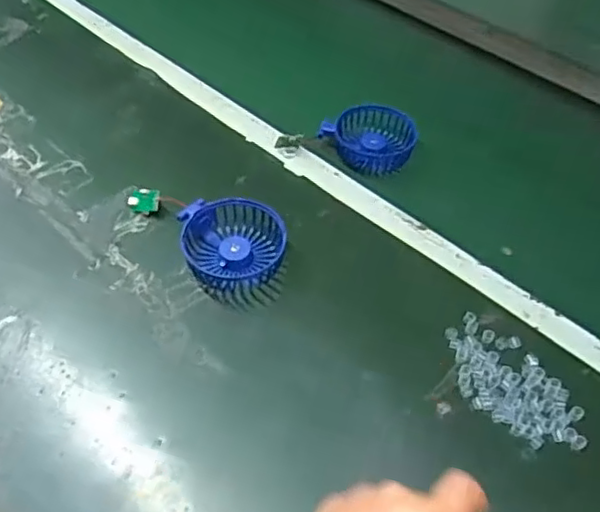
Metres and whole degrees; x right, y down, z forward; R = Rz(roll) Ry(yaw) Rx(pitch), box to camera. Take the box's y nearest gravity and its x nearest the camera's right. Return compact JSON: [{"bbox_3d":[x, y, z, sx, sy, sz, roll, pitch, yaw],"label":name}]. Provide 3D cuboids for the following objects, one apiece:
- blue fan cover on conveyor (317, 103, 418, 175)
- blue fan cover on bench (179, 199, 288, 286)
[{"bbox_3d":[0.079,-0.130,0.672,0.095,0.035,0.074,29,56,19],"label":"blue fan cover on conveyor"},{"bbox_3d":[-0.059,-0.011,0.544,0.087,0.032,0.080,-4,53,-6],"label":"blue fan cover on bench"}]

